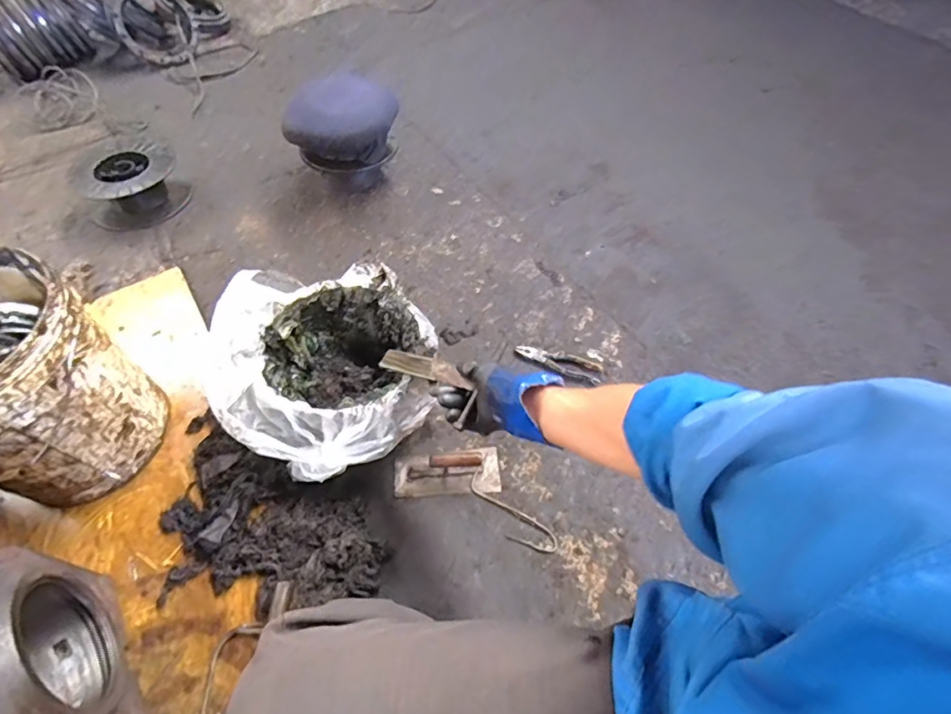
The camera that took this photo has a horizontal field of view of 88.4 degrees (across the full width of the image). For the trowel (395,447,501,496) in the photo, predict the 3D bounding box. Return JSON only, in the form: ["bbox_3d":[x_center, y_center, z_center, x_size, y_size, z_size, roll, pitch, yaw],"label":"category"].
[{"bbox_3d":[-0.053,0.203,0.896,0.191,0.059,0.077,-3,56,-2],"label":"trowel"}]

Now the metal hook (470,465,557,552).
[{"bbox_3d":[0.060,0.281,0.874,0.194,0.004,0.058,39,64,24],"label":"metal hook"}]

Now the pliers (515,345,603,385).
[{"bbox_3d":[0.177,0.011,1.058,0.181,0.020,0.056,20,58,14],"label":"pliers"}]

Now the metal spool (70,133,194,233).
[{"bbox_3d":[-0.946,-0.487,1.340,0.256,0.107,0.245,-33,61,-20],"label":"metal spool"}]

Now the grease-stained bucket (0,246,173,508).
[{"bbox_3d":[-0.753,0.061,0.818,0.319,0.352,0.302,27,59,17],"label":"grease-stained bucket"}]

